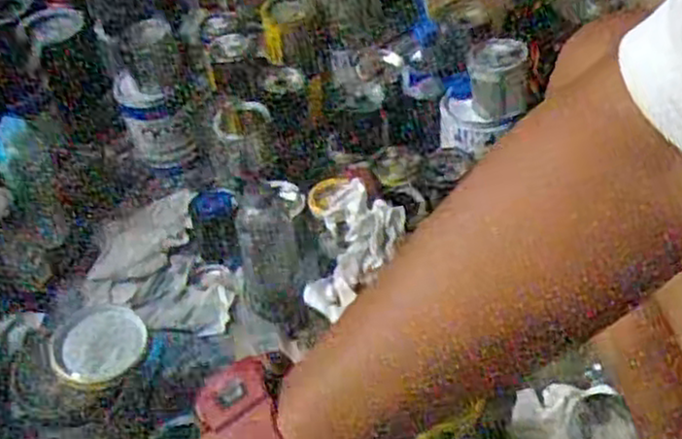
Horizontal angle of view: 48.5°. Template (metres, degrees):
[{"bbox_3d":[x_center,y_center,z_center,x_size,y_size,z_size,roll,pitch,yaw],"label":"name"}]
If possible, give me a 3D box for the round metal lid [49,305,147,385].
[{"bbox_3d":[-0.240,0.122,0.751,0.093,0.010,0.077,-26,67,-34],"label":"round metal lid"}]

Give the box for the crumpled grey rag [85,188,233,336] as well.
[{"bbox_3d":[-0.246,0.068,0.983,0.156,0.037,0.250,-18,48,-16],"label":"crumpled grey rag"}]

